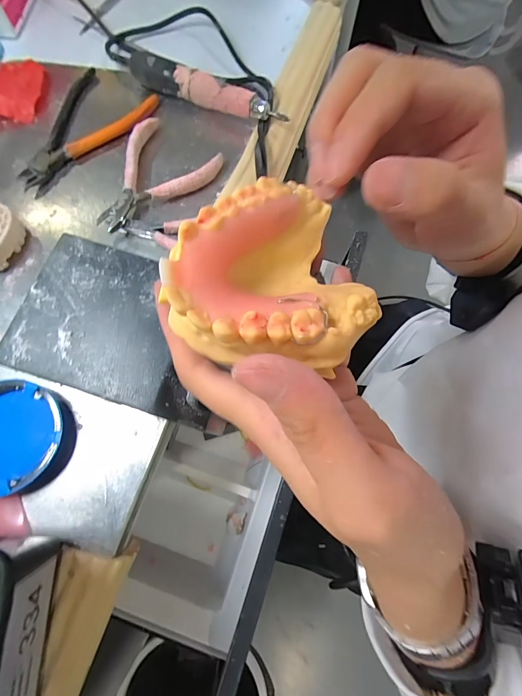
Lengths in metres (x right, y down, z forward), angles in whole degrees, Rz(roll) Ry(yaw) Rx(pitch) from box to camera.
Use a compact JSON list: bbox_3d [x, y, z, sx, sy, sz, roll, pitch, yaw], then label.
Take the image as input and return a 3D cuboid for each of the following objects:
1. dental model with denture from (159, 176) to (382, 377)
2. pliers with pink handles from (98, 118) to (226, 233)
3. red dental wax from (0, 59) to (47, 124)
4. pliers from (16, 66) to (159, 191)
[{"bbox_3d":[0.002,-0.021,0.117,0.064,0.025,0.068,-22,76,-7],"label":"dental model with denture"},{"bbox_3d":[-0.106,-0.161,0.300,0.121,0.017,0.081,-38,78,-11],"label":"pliers with pink handles"},{"bbox_3d":[-0.247,-0.264,0.333,0.054,0.009,0.085,-11,75,-4],"label":"red dental wax"},{"bbox_3d":[-0.179,-0.211,0.316,0.086,0.010,0.145,32,76,8],"label":"pliers"}]

